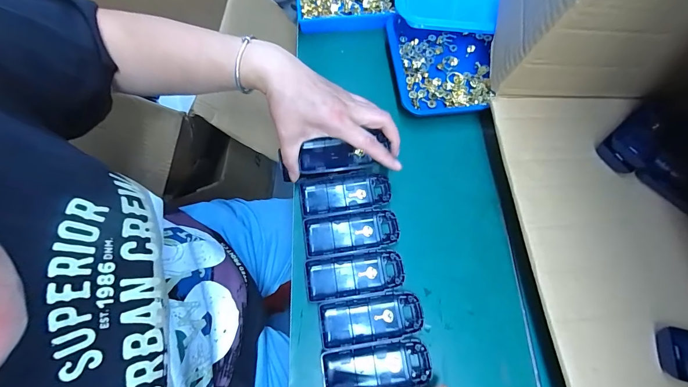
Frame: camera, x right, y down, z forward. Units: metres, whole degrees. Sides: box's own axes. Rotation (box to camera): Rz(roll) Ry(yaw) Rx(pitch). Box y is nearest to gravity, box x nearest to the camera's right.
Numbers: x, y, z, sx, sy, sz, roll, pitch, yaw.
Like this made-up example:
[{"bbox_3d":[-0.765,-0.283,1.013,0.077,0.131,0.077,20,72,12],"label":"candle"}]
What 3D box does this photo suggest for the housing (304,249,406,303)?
[{"bbox_3d":[0.012,0.088,0.360,0.105,0.011,0.045,-8,71,-5],"label":"housing"}]

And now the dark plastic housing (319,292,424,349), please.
[{"bbox_3d":[0.028,0.131,0.345,0.105,0.012,0.043,-7,71,-5],"label":"dark plastic housing"}]

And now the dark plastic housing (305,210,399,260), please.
[{"bbox_3d":[0.009,0.045,0.375,0.104,0.011,0.044,-8,71,-5],"label":"dark plastic housing"}]

